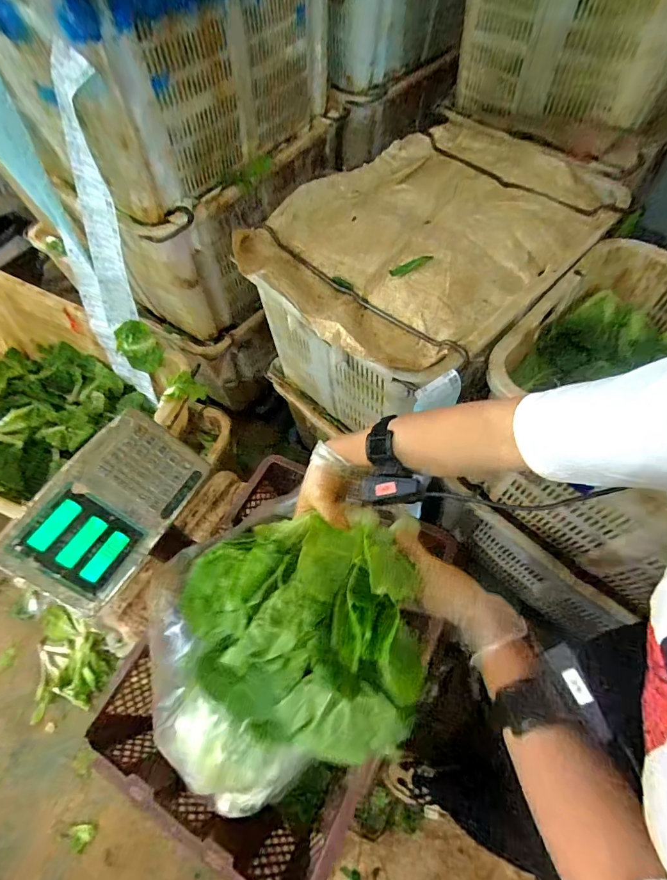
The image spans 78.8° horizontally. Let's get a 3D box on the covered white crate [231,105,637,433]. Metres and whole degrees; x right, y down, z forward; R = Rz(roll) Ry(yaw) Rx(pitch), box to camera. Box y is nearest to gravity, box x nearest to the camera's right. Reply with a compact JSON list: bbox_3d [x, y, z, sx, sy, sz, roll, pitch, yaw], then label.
[{"bbox_3d":[0.204,-0.354,0.886,0.479,0.288,0.716,40,68,22],"label":"covered white crate"}]

